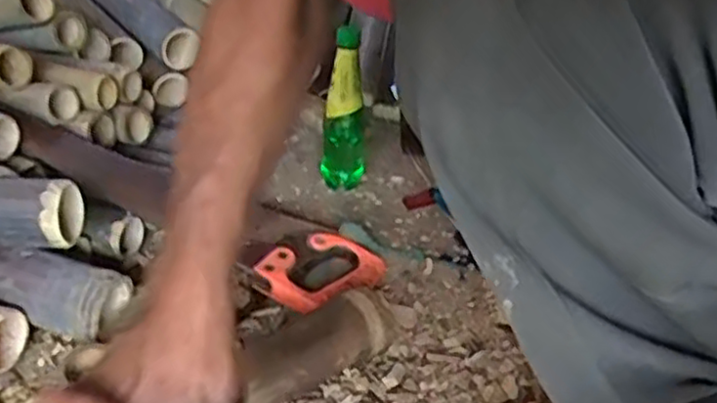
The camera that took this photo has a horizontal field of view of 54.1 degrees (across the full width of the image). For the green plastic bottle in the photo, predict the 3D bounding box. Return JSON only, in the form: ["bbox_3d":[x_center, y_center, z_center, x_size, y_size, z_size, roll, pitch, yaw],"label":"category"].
[{"bbox_3d":[-0.021,-0.115,0.921,0.062,0.223,0.053,2,32,-1],"label":"green plastic bottle"}]

